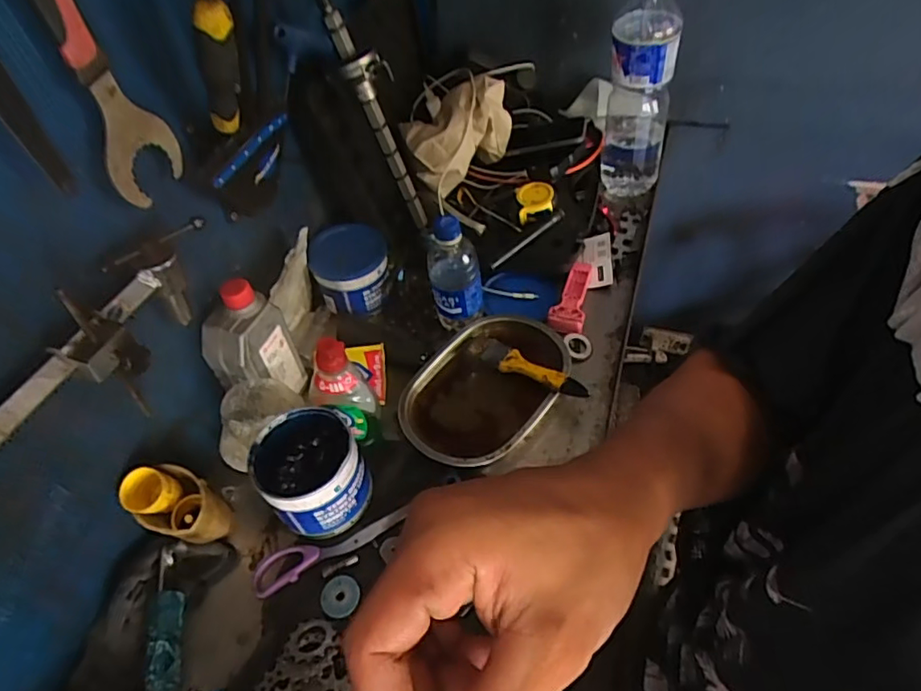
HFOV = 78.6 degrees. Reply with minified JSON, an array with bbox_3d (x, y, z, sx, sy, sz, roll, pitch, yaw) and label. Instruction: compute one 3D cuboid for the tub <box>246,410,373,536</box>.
[{"bbox_3d":[-0.156,0.127,0.583,0.105,0.080,0.115,-22,52,-11],"label":"tub"}]

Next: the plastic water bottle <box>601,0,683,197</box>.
[{"bbox_3d":[0.256,-0.352,0.807,0.095,0.298,0.106,10,53,14],"label":"plastic water bottle"}]

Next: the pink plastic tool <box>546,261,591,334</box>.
[{"bbox_3d":[0.150,-0.069,0.756,0.044,0.017,0.117,10,53,14],"label":"pink plastic tool"}]

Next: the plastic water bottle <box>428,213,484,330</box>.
[{"bbox_3d":[-0.007,-0.089,0.697,0.062,0.155,0.051,-10,51,-2],"label":"plastic water bottle"}]

